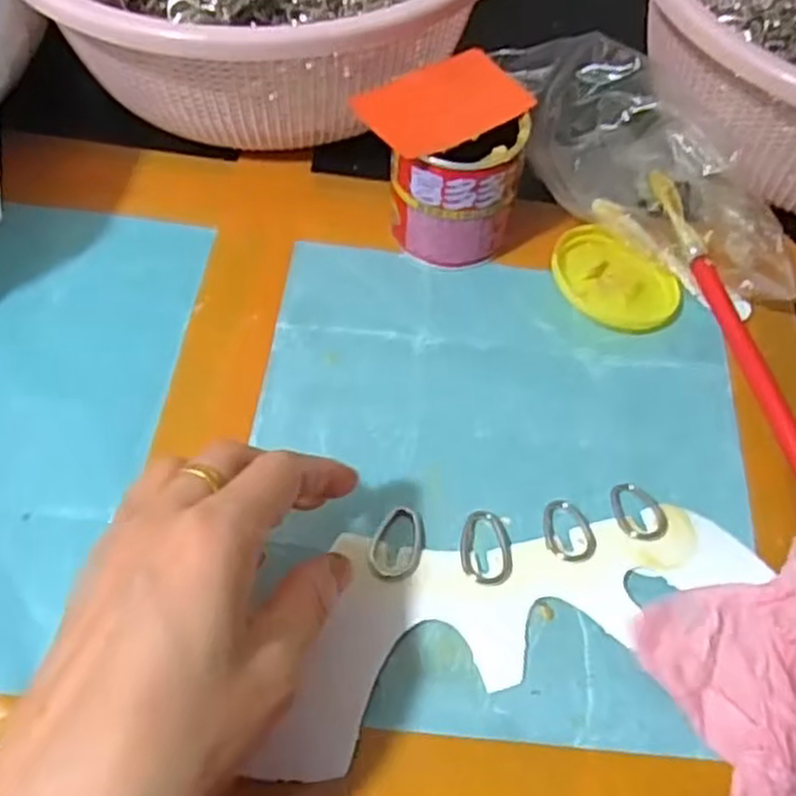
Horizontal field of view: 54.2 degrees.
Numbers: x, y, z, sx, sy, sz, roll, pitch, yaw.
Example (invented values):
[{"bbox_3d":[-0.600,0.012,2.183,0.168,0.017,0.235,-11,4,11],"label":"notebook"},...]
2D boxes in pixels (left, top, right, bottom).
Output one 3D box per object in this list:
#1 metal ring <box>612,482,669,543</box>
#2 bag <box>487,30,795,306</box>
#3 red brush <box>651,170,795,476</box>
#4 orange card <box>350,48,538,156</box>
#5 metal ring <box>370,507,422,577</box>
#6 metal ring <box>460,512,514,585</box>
[{"bbox_3d":[0.104,0.048,0.334,0.020,0.004,0.029,-9,59,-7],"label":"metal ring"},{"bbox_3d":[0.131,-0.120,0.411,0.185,0.051,0.078,45,66,5],"label":"bag"},{"bbox_3d":[0.167,-0.026,0.368,0.015,0.016,0.215,-11,59,-8],"label":"red brush"},{"bbox_3d":[0.023,-0.141,0.371,0.079,0.004,0.047,-31,71,-20],"label":"orange card"},{"bbox_3d":[0.000,0.059,0.322,0.021,0.004,0.032,7,58,3],"label":"metal ring"},{"bbox_3d":[0.037,0.062,0.323,0.021,0.004,0.033,-1,58,-2],"label":"metal ring"}]

